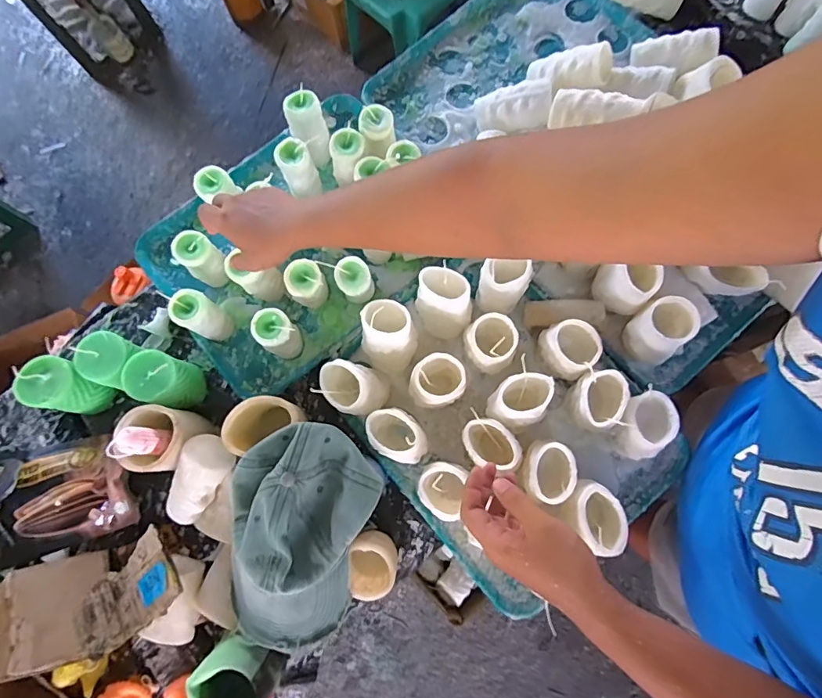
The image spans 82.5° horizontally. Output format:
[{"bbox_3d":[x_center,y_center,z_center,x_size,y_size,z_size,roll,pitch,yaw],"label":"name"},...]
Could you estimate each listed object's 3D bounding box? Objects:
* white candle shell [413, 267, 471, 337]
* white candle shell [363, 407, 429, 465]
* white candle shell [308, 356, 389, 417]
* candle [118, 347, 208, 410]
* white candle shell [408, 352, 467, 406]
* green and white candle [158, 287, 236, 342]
[{"bbox_3d":[0.049,-0.066,0.666,0.081,0.089,0.071,4,78,2],"label":"white candle shell"},{"bbox_3d":[-0.016,0.116,0.631,0.084,0.088,0.061,21,79,6],"label":"white candle shell"},{"bbox_3d":[-0.074,0.052,0.644,0.090,0.079,0.075,24,79,7],"label":"white candle shell"},{"bbox_3d":[-0.340,0.044,0.663,0.073,0.101,0.072,21,79,6],"label":"candle"},{"bbox_3d":[0.038,0.047,0.641,0.066,0.095,0.076,43,82,10],"label":"white candle shell"},{"bbox_3d":[-0.298,-0.046,0.674,0.056,0.114,0.051,0,77,1],"label":"green and white candle"}]

